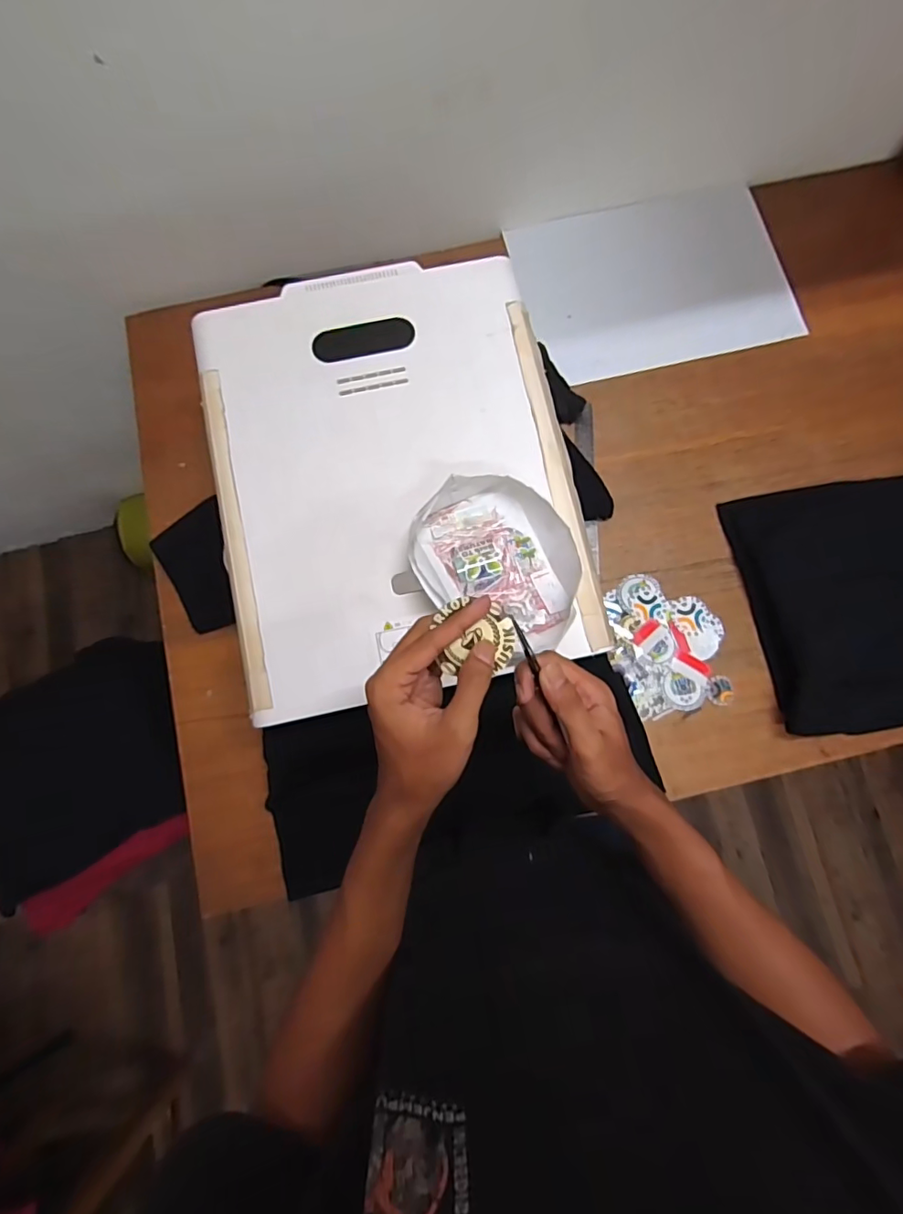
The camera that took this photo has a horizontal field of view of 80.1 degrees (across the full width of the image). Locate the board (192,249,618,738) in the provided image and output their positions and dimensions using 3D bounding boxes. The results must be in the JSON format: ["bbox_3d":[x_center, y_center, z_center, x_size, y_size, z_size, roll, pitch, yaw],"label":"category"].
[{"bbox_3d":[-0.069,-0.160,0.619,0.394,0.019,0.504,-13,80,-2],"label":"board"}]

